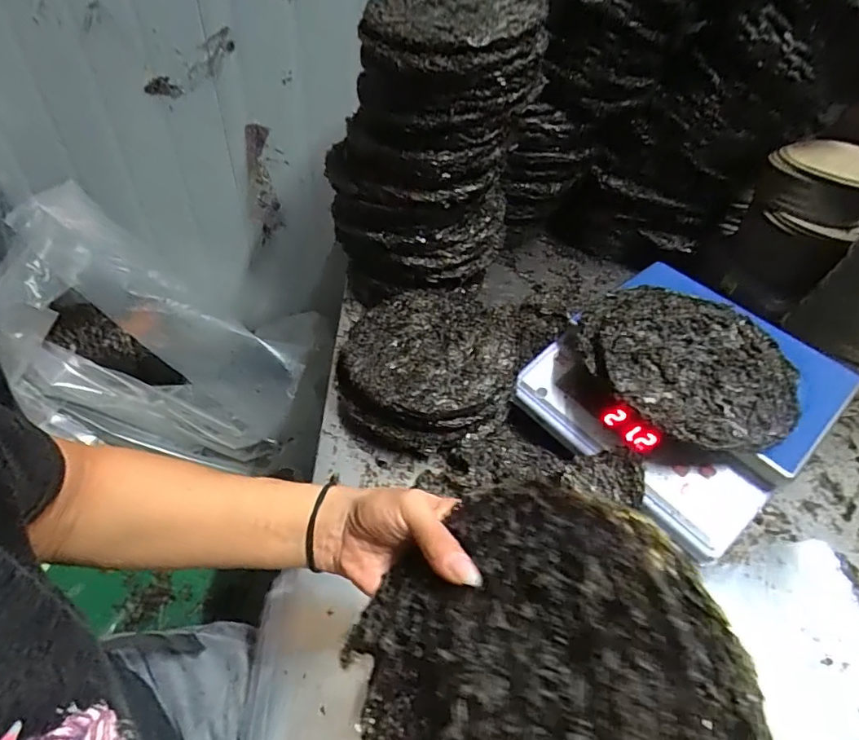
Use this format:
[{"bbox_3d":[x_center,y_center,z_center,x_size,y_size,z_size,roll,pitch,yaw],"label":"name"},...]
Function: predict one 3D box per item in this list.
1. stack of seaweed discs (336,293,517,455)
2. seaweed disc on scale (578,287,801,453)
[{"bbox_3d":[-0.002,-0.003,0.630,0.208,0.078,0.216,21,49,12],"label":"stack of seaweed discs"},{"bbox_3d":[0.275,-0.013,0.547,0.222,0.027,0.196,35,53,23],"label":"seaweed disc on scale"}]

